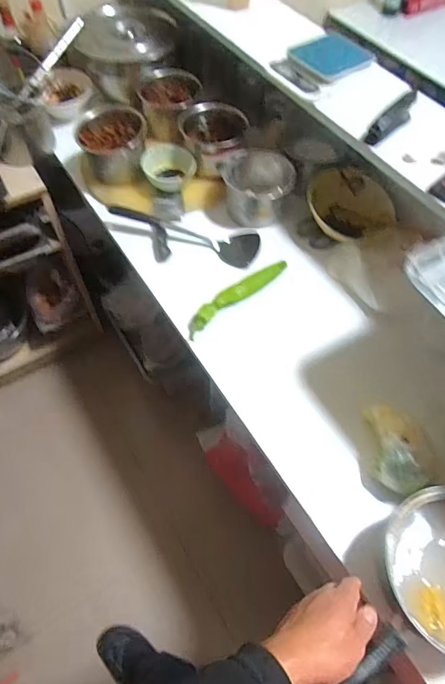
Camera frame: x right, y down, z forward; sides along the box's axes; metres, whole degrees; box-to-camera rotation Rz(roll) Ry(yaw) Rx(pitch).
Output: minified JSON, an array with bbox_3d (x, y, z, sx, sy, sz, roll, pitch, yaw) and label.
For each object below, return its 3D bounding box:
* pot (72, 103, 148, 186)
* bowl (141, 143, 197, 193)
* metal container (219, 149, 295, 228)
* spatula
[{"bbox_3d":[-0.248,-0.444,0.972,0.151,0.113,0.144,-12,61,-9],"label":"pot"},{"bbox_3d":[-0.123,-0.396,0.973,0.111,0.064,0.105,1,60,-2],"label":"bowl"},{"bbox_3d":[0.077,-0.341,0.939,0.155,0.091,0.148,1,60,-2],"label":"metal container"},{"bbox_3d":[-0.074,-0.251,0.928,0.323,0.043,0.090,21,61,9],"label":"spatula"}]

